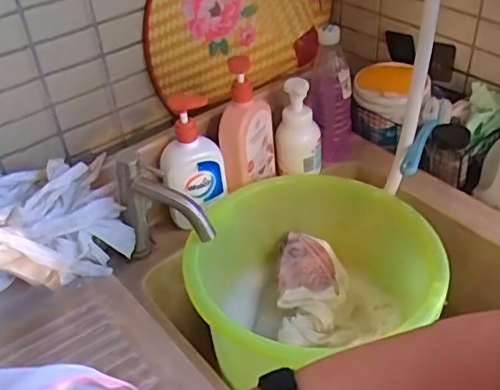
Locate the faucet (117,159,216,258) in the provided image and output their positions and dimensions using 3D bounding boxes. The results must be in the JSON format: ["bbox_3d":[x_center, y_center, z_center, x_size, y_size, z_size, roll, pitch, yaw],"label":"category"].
[{"bbox_3d":[-0.118,0.034,0.769,0.149,0.163,0.054,28,48,34],"label":"faucet"}]

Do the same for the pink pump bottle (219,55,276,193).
[{"bbox_3d":[-0.006,-0.100,0.852,0.060,0.187,0.103,8,40,15],"label":"pink pump bottle"}]

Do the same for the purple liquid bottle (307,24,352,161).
[{"bbox_3d":[0.130,-0.171,0.941,0.067,0.210,0.085,-4,38,0],"label":"purple liquid bottle"}]

